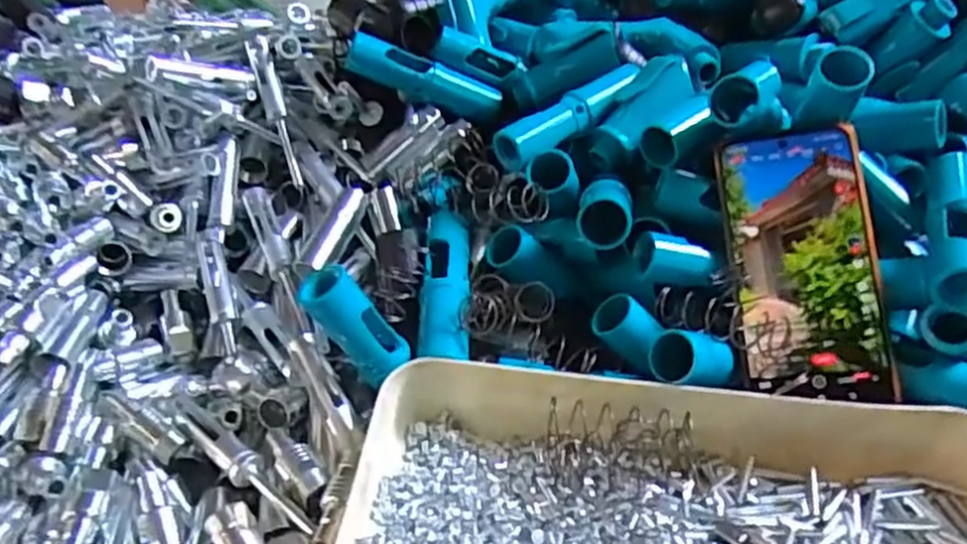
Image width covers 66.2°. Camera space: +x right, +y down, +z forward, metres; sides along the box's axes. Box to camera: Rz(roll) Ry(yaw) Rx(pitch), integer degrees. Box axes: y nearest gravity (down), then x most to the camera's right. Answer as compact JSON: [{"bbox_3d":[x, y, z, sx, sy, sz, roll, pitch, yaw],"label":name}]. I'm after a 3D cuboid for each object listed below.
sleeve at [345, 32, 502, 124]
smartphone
[{"bbox_3d":[-0.044,-0.143,0.553,0.115,0.026,0.022,20,28,-13],"label":"sleeve"},{"bbox_3d":[0.177,-0.008,0.410,0.078,0.151,0.015,-5,-14,14],"label":"smartphone"}]

